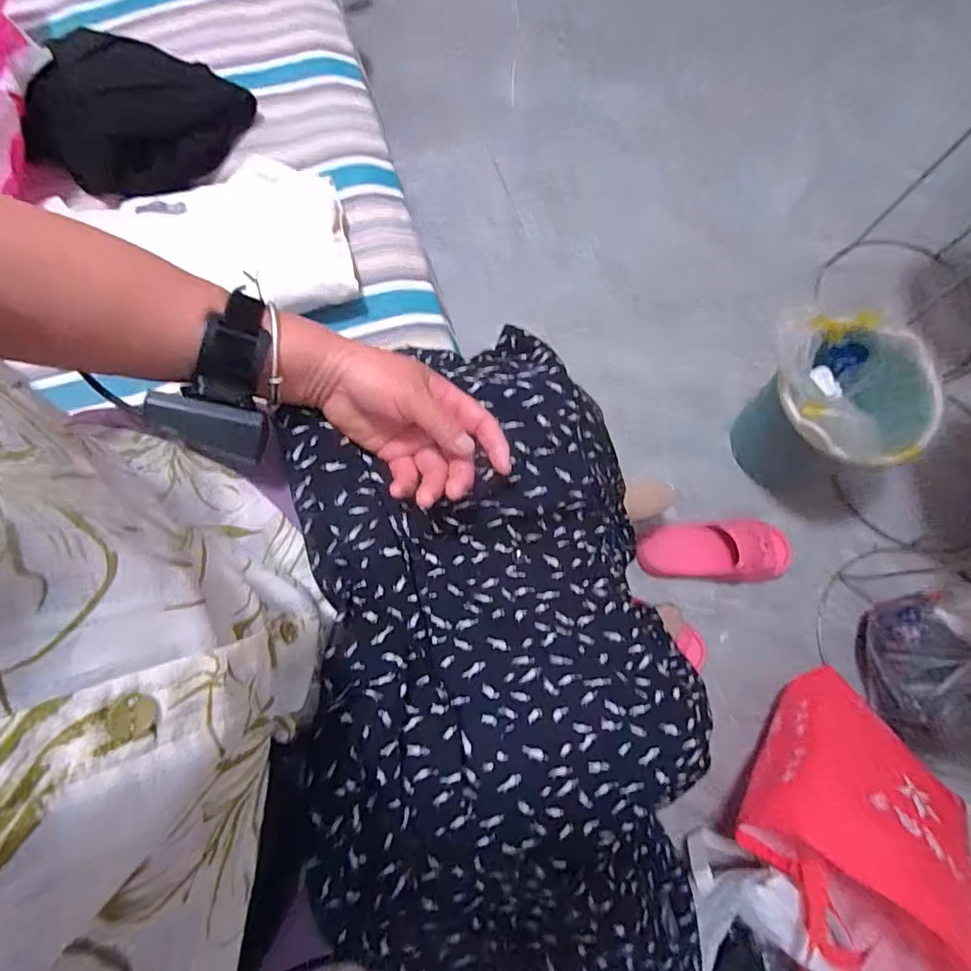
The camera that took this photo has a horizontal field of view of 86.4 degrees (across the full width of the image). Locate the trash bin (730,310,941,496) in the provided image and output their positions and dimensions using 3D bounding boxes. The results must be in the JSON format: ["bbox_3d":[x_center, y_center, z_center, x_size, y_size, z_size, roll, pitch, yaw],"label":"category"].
[{"bbox_3d":[0.597,-0.128,0.941,0.247,0.307,0.250,-13,75,-4],"label":"trash bin"}]

